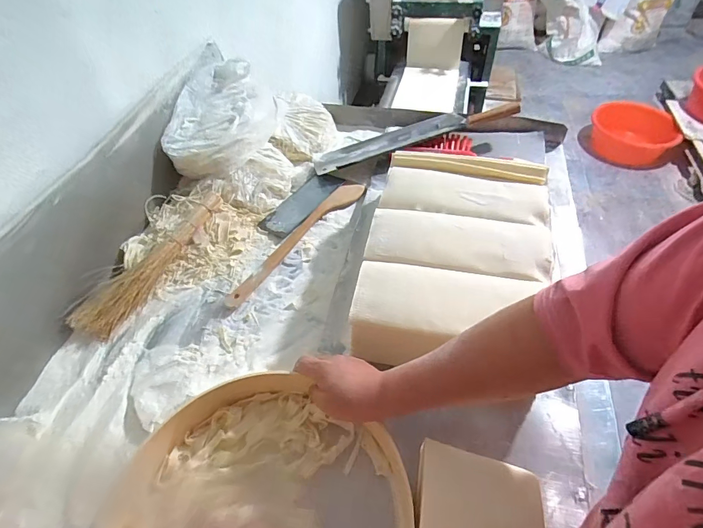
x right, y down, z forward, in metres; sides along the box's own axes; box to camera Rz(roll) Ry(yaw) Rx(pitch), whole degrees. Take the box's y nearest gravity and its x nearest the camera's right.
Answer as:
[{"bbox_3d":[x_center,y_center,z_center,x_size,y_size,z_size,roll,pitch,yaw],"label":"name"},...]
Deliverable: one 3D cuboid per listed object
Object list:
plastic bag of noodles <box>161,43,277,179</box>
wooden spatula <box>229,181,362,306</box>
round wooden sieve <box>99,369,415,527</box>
[{"bbox_3d":[-0.265,-0.315,0.825,0.162,0.099,0.309,7,51,9],"label":"plastic bag of noodles"},{"bbox_3d":[-0.097,-0.055,0.737,0.037,0.017,0.364,29,57,25],"label":"wooden spatula"},{"bbox_3d":[-0.100,0.260,0.400,0.314,0.064,0.285,-4,50,-2],"label":"round wooden sieve"}]

